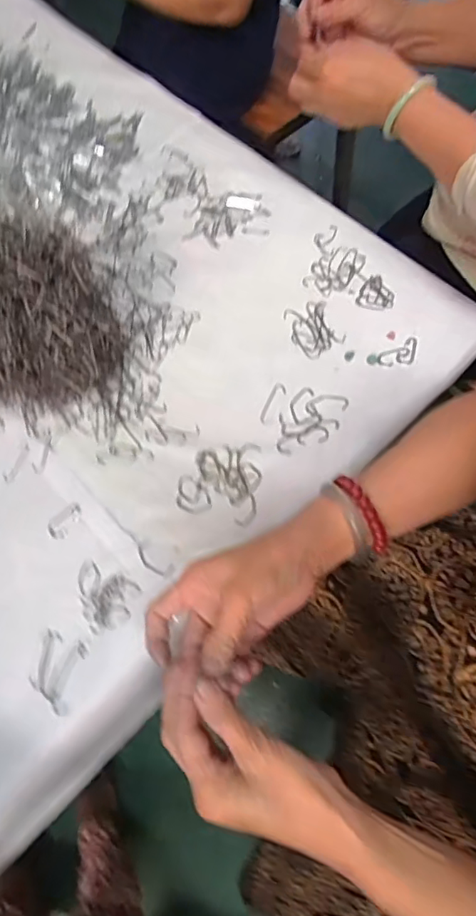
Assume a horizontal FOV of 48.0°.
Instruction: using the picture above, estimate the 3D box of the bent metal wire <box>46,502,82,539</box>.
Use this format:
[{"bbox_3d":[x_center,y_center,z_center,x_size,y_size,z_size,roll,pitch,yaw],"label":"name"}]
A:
[{"bbox_3d":[-0.171,0.062,0.528,0.023,0.004,0.040,38,74,15],"label":"bent metal wire"}]

